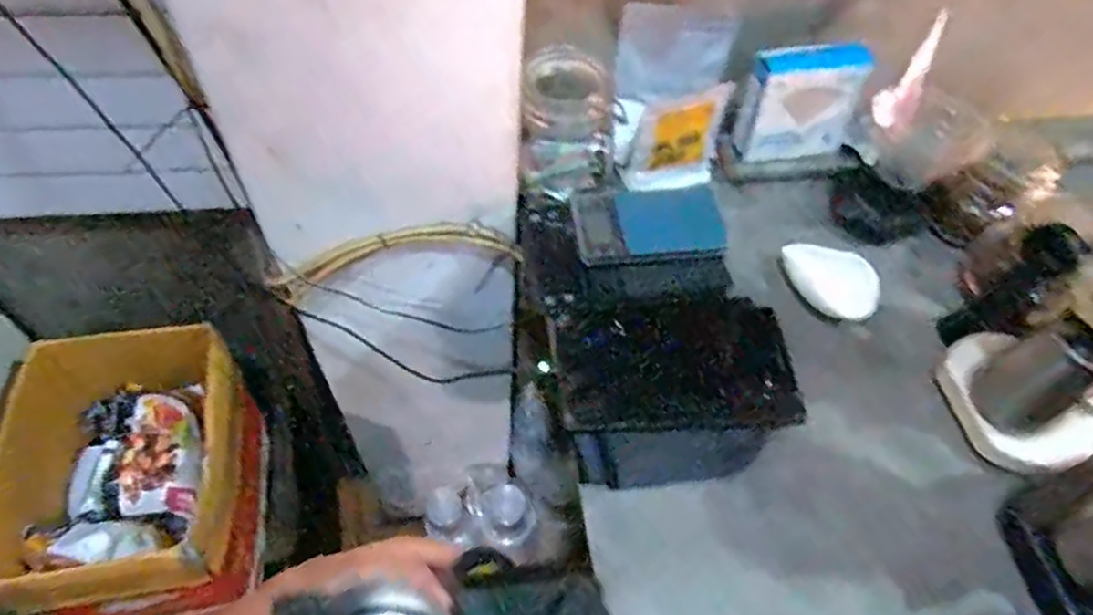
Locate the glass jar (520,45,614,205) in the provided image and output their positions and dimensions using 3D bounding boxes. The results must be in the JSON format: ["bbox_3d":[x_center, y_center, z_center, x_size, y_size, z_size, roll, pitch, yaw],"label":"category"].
[{"bbox_3d":[0.021,-0.186,0.692,0.087,0.123,0.084,2,55,-3],"label":"glass jar"}]

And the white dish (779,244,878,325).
[{"bbox_3d":[0.269,-0.027,0.652,0.095,0.031,0.064,35,60,18],"label":"white dish"}]

